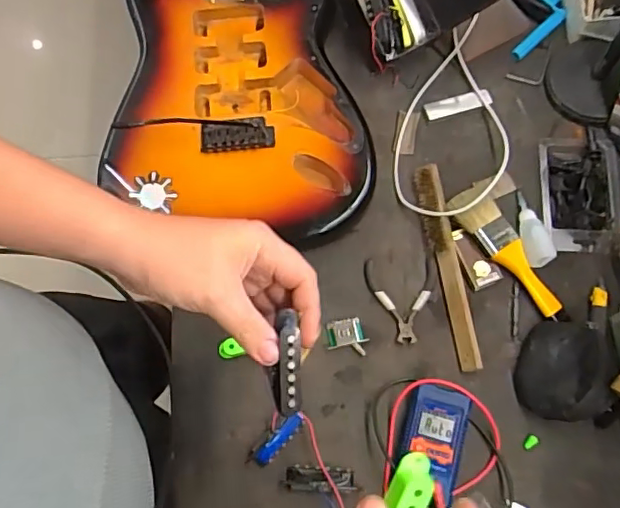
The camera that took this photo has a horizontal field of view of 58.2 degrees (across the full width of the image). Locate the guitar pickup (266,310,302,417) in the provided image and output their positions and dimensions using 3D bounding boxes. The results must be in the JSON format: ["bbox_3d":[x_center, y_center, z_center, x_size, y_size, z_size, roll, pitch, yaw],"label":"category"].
[{"bbox_3d":[-0.017,0.080,0.397,0.023,0.019,0.070,1,93,3],"label":"guitar pickup"}]

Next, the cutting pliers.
[{"bbox_3d":[0.101,0.049,0.608,0.076,0.008,0.095,-3,72,2],"label":"cutting pliers"}]

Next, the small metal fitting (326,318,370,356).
[{"bbox_3d":[0.040,0.089,0.600,0.041,0.010,0.039,-4,72,1],"label":"small metal fitting"}]

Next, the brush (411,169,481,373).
[{"bbox_3d":[0.151,0.010,0.610,0.029,0.028,0.228,-11,72,-1],"label":"brush"}]

